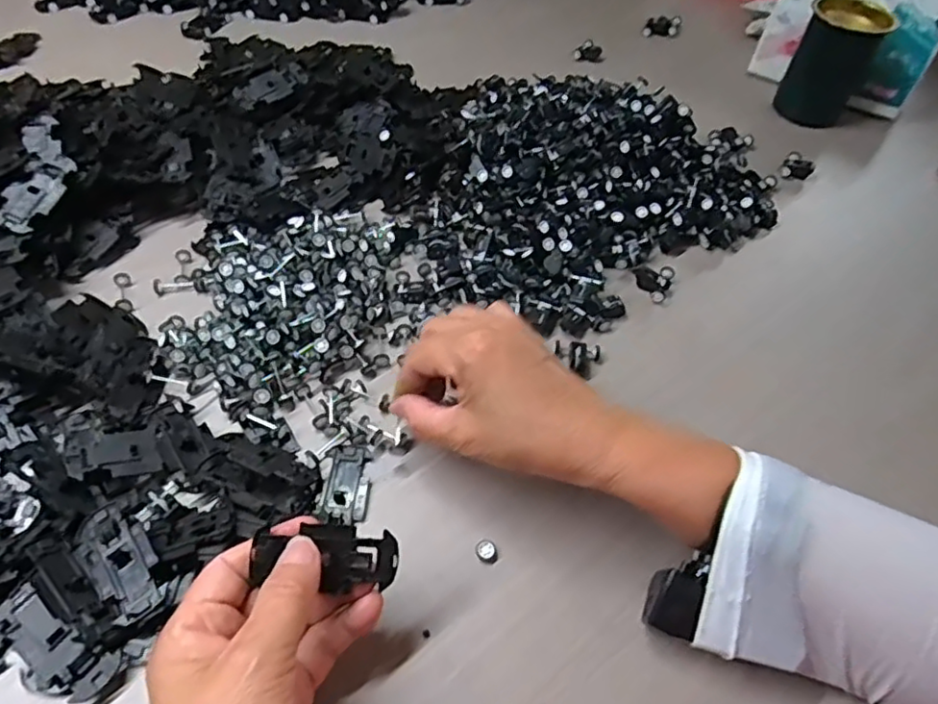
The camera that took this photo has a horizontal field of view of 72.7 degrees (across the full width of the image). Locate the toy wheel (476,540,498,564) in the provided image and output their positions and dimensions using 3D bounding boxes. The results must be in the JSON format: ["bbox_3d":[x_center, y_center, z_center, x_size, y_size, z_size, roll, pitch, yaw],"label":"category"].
[{"bbox_3d":[0.010,0.108,0.348,0.011,0.004,0.012,2,52,-3],"label":"toy wheel"}]

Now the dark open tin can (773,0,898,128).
[{"bbox_3d":[0.363,-0.293,0.641,0.069,0.096,0.073,2,52,-3],"label":"dark open tin can"}]

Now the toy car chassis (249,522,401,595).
[{"bbox_3d":[-0.064,0.093,0.293,0.063,0.012,0.024,12,51,-10],"label":"toy car chassis"}]

